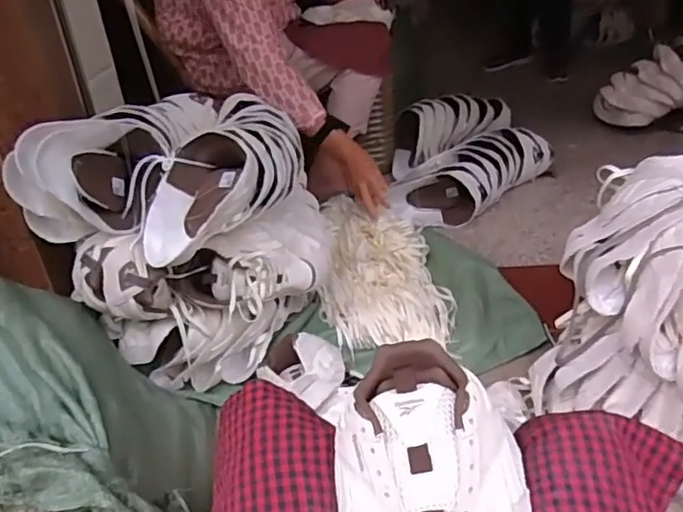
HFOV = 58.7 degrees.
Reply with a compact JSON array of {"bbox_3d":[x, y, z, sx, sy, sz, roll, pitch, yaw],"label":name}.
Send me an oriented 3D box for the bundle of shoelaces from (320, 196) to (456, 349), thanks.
[{"bbox_3d":[0.084,0.007,1.240,0.251,0.063,0.467,-3,32,3],"label":"bundle of shoelaces"}]

